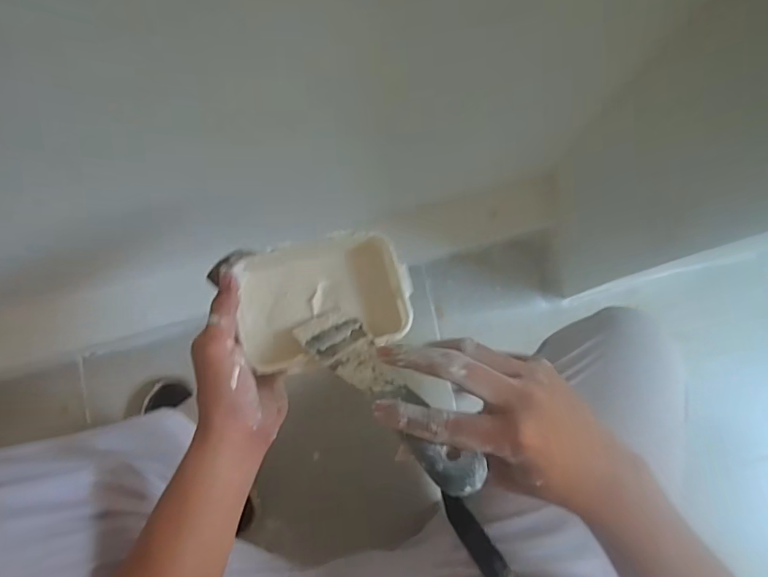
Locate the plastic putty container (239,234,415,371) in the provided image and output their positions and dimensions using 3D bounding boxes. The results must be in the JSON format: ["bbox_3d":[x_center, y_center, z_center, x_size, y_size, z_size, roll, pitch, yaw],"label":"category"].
[{"bbox_3d":[-0.052,0.008,0.413,0.140,0.046,0.103,-17,83,-3],"label":"plastic putty container"}]

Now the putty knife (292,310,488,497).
[{"bbox_3d":[-0.002,0.069,0.348,0.047,0.195,0.011,-22,127,-26],"label":"putty knife"}]

